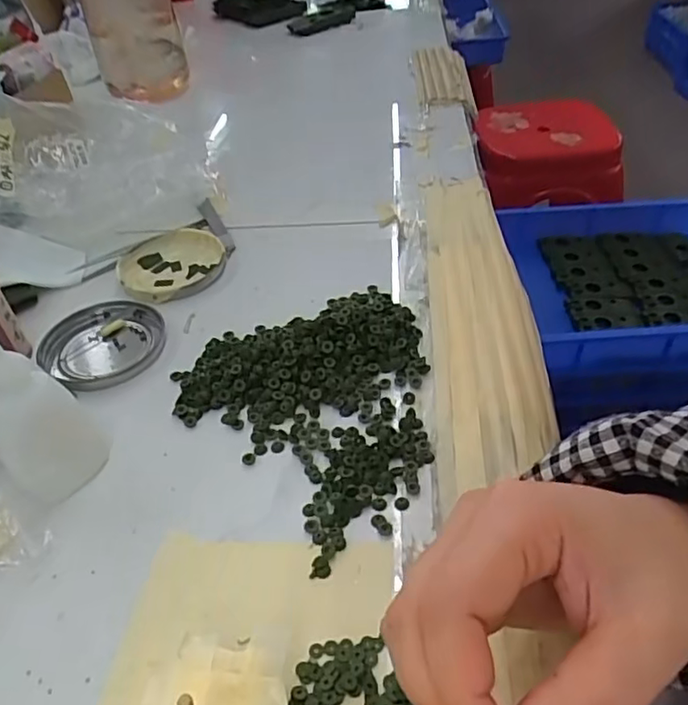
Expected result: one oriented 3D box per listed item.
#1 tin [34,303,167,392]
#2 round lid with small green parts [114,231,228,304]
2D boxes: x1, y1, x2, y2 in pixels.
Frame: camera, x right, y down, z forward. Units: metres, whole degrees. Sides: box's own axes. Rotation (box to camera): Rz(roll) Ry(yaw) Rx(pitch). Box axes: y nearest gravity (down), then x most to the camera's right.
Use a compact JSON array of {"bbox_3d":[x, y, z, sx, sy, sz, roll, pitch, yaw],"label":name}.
[{"bbox_3d":[-0.158,-0.007,0.403,0.080,0.007,0.076,-3,42,3],"label":"tin"},{"bbox_3d":[-0.130,-0.068,0.461,0.077,0.009,0.083,-3,42,3],"label":"round lid with small green parts"}]

